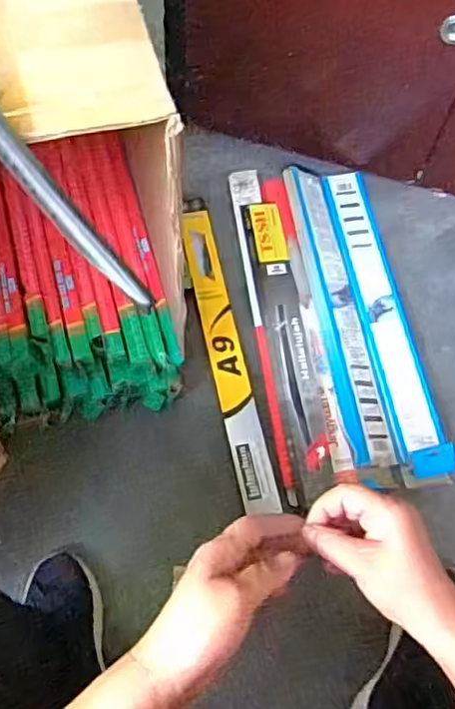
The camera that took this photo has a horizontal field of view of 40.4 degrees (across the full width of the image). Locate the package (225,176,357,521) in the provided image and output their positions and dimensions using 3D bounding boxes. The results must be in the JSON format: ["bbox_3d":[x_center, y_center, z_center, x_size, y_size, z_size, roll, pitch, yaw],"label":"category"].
[{"bbox_3d":[0.091,-0.064,0.966,0.104,0.022,0.565,-8,66,-7],"label":"package"}]

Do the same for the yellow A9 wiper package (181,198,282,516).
[{"bbox_3d":[-0.007,-0.024,0.967,0.051,0.018,0.533,-10,66,-8],"label":"yellow A9 wiper package"}]

